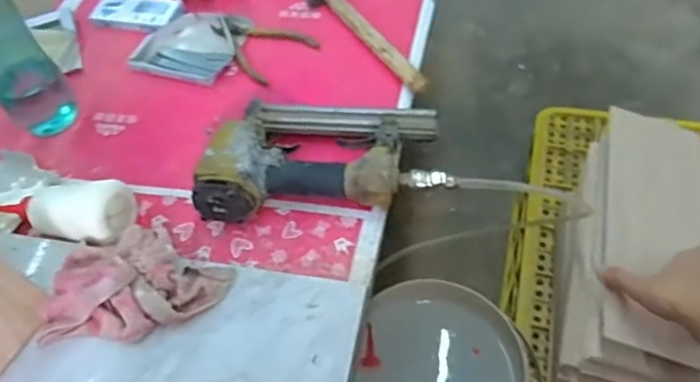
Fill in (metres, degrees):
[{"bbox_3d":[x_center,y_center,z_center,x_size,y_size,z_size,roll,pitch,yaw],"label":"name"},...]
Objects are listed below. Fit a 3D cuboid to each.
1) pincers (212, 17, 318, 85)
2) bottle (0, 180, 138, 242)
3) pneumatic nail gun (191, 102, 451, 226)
[{"bbox_3d":[-0.123,-0.198,0.777,0.132,0.017,0.097,34,63,27],"label":"pincers"},{"bbox_3d":[-0.294,0.017,0.607,0.153,0.055,0.061,10,53,13],"label":"bottle"},{"bbox_3d":[-0.030,-0.044,0.616,0.242,0.063,0.146,-6,51,0],"label":"pneumatic nail gun"}]

